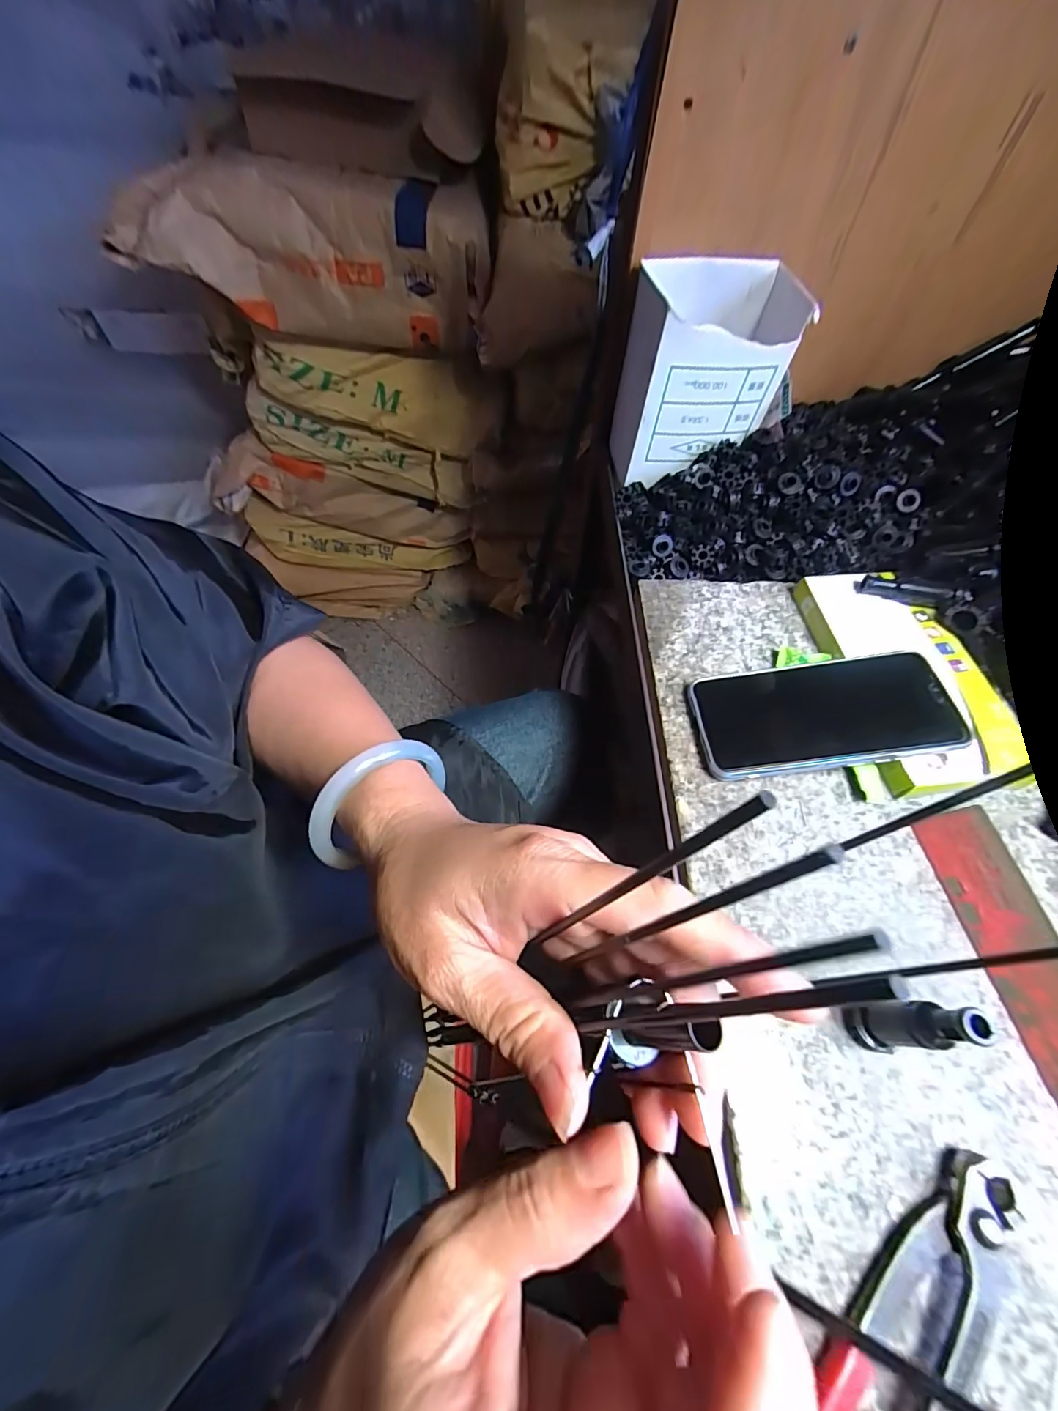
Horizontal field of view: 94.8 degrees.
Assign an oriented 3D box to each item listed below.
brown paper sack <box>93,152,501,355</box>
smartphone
[{"bbox_3d":[-0.312,-0.649,0.717,0.502,0.185,0.138,1,60,-1],"label":"brown paper sack"},{"bbox_3d":[0.192,0.004,0.322,0.158,0.010,0.076,-9,55,3],"label":"smartphone"}]

